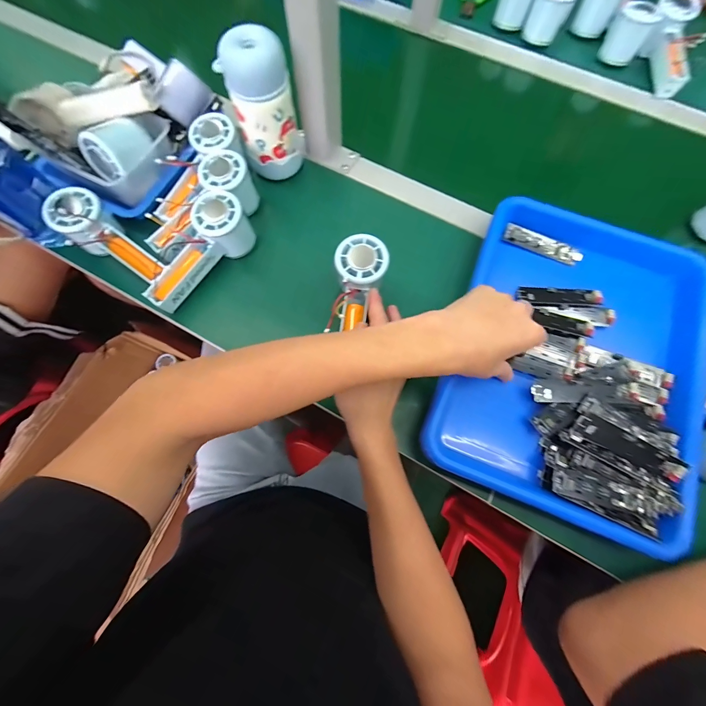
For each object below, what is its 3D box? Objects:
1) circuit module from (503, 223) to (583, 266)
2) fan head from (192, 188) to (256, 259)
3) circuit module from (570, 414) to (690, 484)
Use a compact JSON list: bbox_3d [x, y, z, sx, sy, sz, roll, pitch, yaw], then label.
[{"bbox_3d":[0.233,-0.134,0.381,0.092,0.013,0.025,23,75,6],"label":"circuit module"},{"bbox_3d":[-0.153,-0.150,0.370,0.055,0.053,0.059,-39,78,-10],"label":"fan head"},{"bbox_3d":[0.259,0.088,0.291,0.092,0.012,0.026,24,75,7],"label":"circuit module"}]

